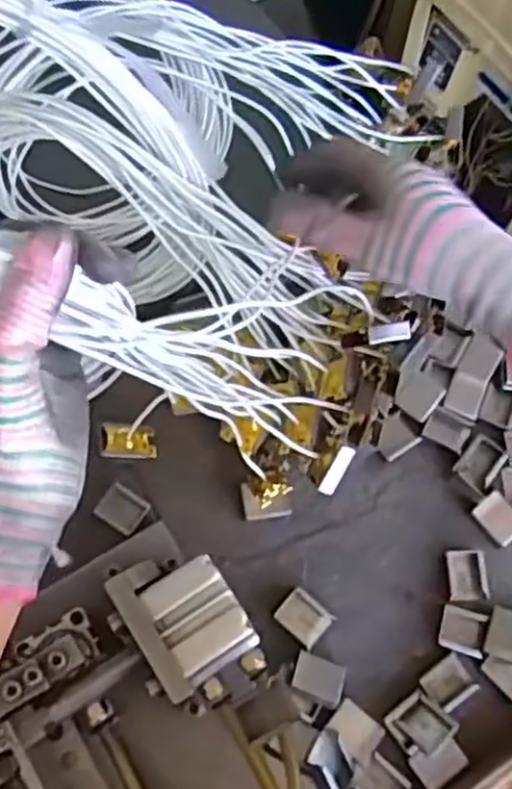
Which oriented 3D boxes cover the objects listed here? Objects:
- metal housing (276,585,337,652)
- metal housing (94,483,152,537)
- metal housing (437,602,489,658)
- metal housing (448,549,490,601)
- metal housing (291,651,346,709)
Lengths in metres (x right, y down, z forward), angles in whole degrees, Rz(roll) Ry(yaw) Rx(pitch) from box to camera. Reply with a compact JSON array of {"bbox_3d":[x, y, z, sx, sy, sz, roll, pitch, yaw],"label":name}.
[{"bbox_3d":[0.031,0.146,0.492,0.032,0.008,0.029,40,72,10],"label":"metal housing"},{"bbox_3d":[-0.090,0.077,0.506,0.031,0.007,0.027,33,71,8],"label":"metal housing"},{"bbox_3d":[0.137,0.157,0.498,0.030,0.006,0.028,16,69,4],"label":"metal housing"},{"bbox_3d":[0.143,0.121,0.505,0.027,0.006,0.033,2,70,-4],"label":"metal housing"},{"bbox_3d":[0.039,0.180,0.475,0.031,0.011,0.025,23,70,4],"label":"metal housing"}]

